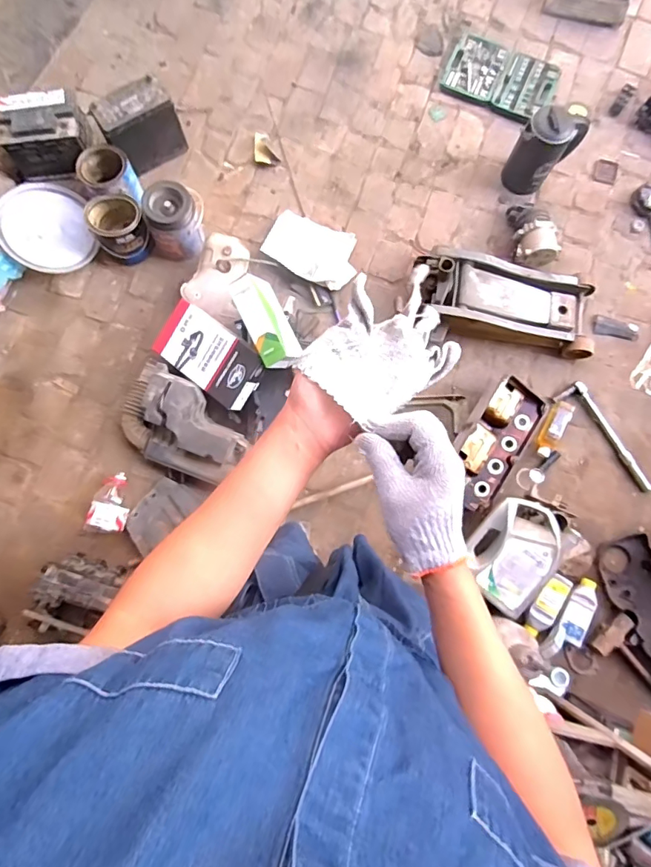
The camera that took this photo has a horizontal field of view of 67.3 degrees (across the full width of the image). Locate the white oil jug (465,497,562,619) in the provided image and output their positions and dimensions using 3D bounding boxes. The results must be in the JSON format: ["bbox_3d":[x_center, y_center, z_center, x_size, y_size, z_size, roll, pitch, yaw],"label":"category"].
[{"bbox_3d":[0.517,0.331,1.347,0.206,0.100,0.301,29,80,4],"label":"white oil jug"}]

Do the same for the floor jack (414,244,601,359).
[{"bbox_3d":[0.554,-0.408,1.482,0.555,0.184,0.268,6,79,0],"label":"floor jack"}]

